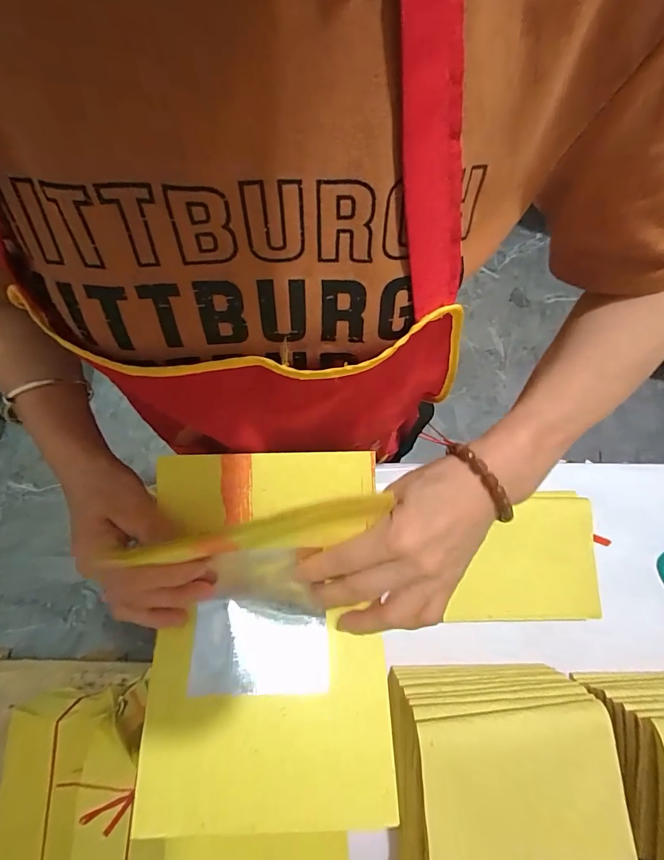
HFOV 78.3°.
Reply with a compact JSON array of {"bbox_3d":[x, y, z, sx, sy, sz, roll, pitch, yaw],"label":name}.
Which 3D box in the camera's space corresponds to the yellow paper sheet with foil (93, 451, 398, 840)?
[{"bbox_3d":[-0.042,0.126,0.268,0.155,0.039,0.222,1,77,-1],"label":"yellow paper sheet with foil"}]

